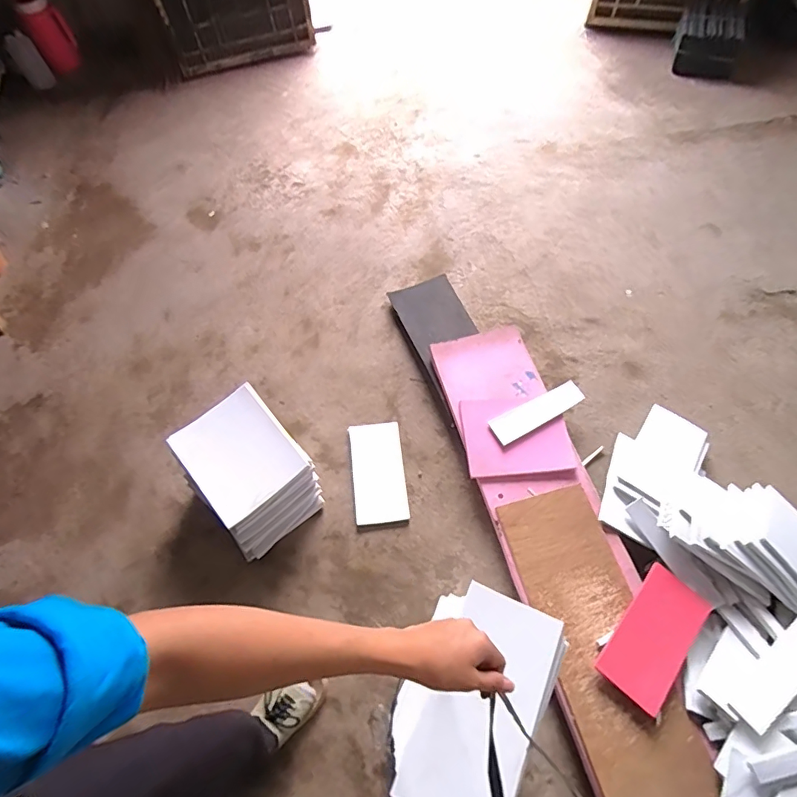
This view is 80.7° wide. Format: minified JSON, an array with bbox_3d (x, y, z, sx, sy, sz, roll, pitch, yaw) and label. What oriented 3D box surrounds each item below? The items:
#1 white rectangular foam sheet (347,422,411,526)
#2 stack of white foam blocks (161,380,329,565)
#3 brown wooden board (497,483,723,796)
[{"bbox_3d":[-0.055,0.193,1.240,0.138,0.019,0.269,-7,61,-2],"label":"white rectangular foam sheet"},{"bbox_3d":[-0.361,0.182,1.145,0.242,0.199,0.311,-37,66,-16],"label":"stack of white foam blocks"},{"bbox_3d":[0.432,0.528,0.983,0.215,0.021,0.682,-15,62,-6],"label":"brown wooden board"}]

